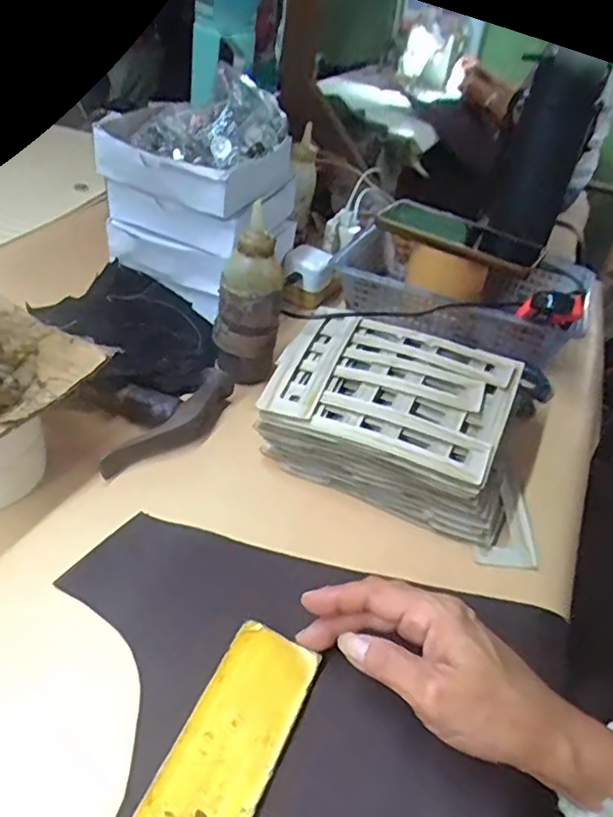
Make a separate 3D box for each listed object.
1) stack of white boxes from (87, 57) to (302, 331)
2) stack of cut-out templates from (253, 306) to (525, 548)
[{"bbox_3d":[-0.093,-0.194,0.573,0.127,0.167,0.148,20,40,18],"label":"stack of white boxes"},{"bbox_3d":[0.071,0.001,0.474,0.189,0.057,0.160,20,39,15],"label":"stack of cut-out templates"}]

